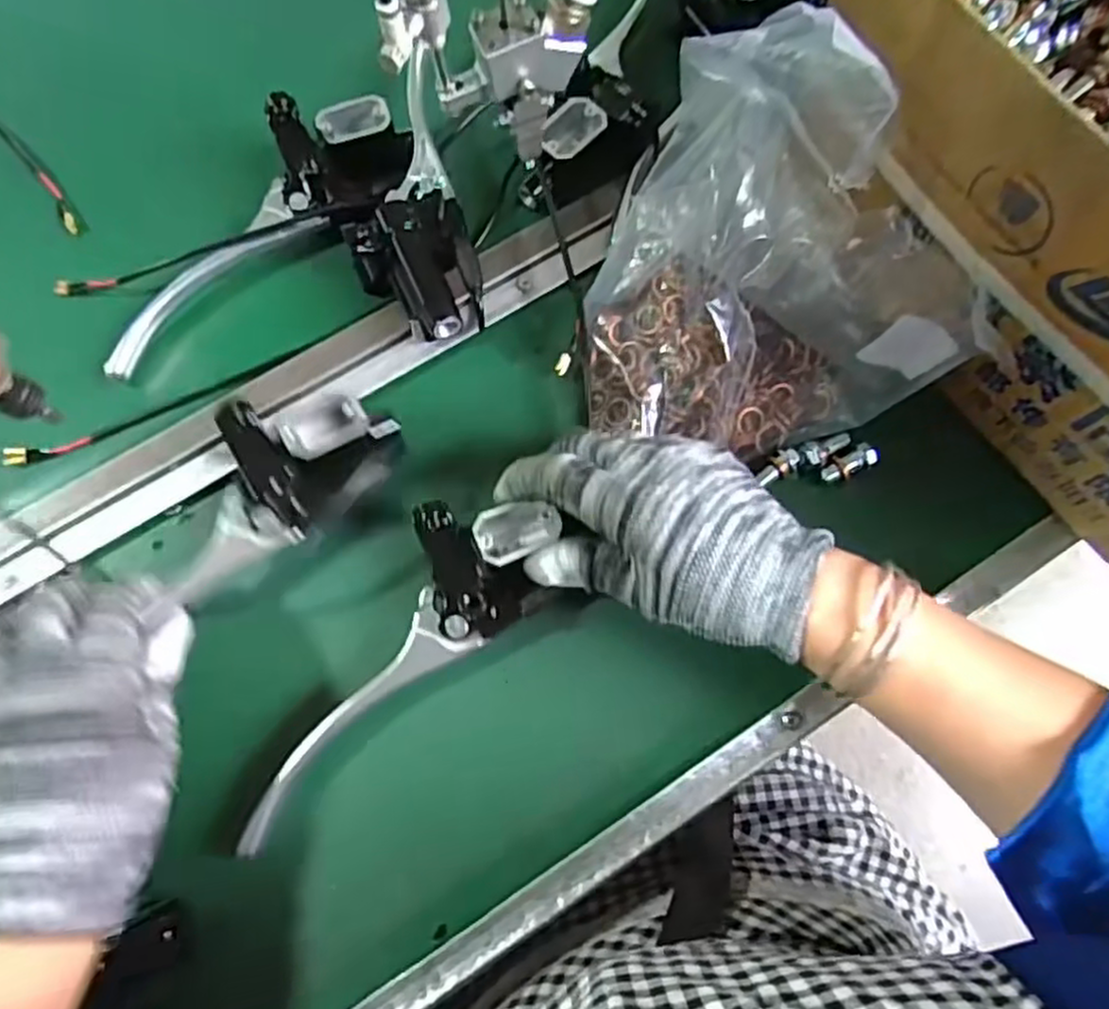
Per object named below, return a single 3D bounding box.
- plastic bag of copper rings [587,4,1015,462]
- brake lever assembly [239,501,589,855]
[{"bbox_3d":[0.107,-0.109,0.340,0.173,0.144,0.162,5,75,0],"label":"plastic bag of copper rings"},{"bbox_3d":[-0.073,0.074,0.346,0.073,0.042,0.196,42,84,9],"label":"brake lever assembly"}]

